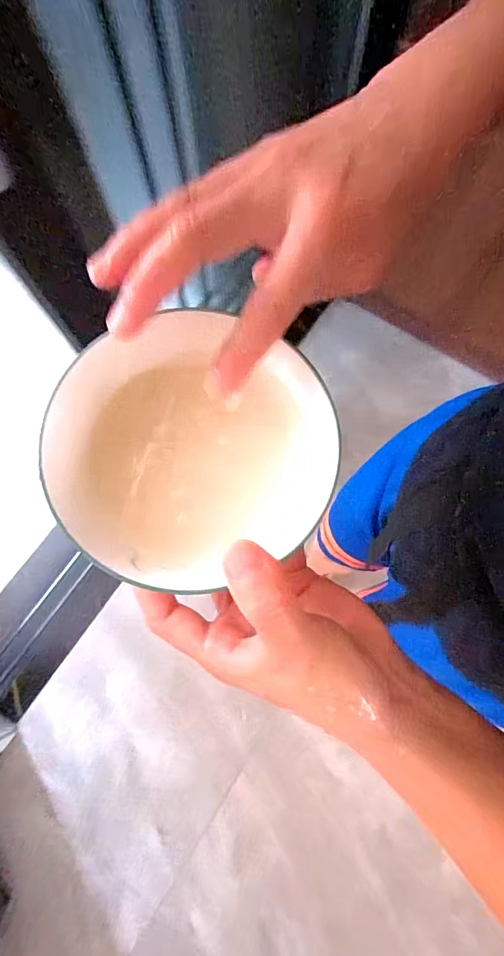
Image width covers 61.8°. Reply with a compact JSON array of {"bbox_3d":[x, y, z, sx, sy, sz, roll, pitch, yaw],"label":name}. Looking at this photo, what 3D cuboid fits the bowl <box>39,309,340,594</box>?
[{"bbox_3d":[-0.029,-0.015,0.206,0.132,0.043,0.128,0,76,1],"label":"bowl"}]

